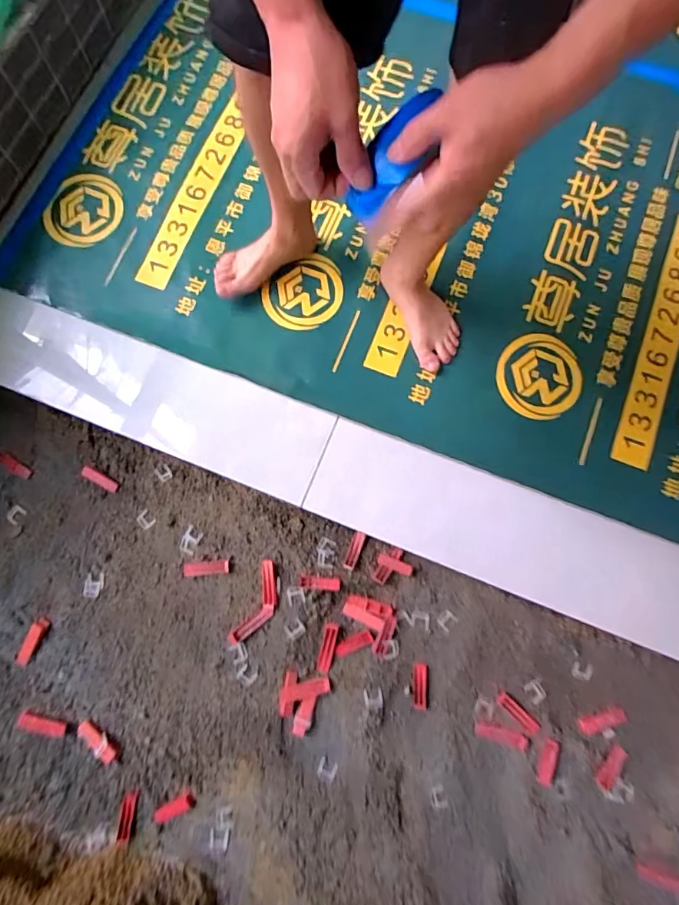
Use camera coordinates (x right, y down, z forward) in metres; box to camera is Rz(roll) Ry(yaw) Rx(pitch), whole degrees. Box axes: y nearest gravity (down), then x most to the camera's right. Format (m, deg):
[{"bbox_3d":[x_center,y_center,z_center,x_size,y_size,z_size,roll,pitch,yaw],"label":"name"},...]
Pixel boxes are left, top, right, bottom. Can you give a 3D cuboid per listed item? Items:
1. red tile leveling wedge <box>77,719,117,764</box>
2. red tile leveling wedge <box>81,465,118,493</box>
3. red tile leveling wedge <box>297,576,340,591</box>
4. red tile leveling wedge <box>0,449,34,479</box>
[{"bbox_3d":[-0.431,0.514,0.809,0.030,0.010,0.085,-43,82,-8],"label":"red tile leveling wedge"},{"bbox_3d":[-0.468,0.053,0.890,0.076,0.016,0.024,29,80,5],"label":"red tile leveling wedge"},{"bbox_3d":[-0.039,0.246,0.859,0.078,0.009,0.023,2,79,0],"label":"red tile leveling wedge"},{"bbox_3d":[-0.649,0.025,0.908,0.087,0.007,0.028,27,80,5],"label":"red tile leveling wedge"}]

